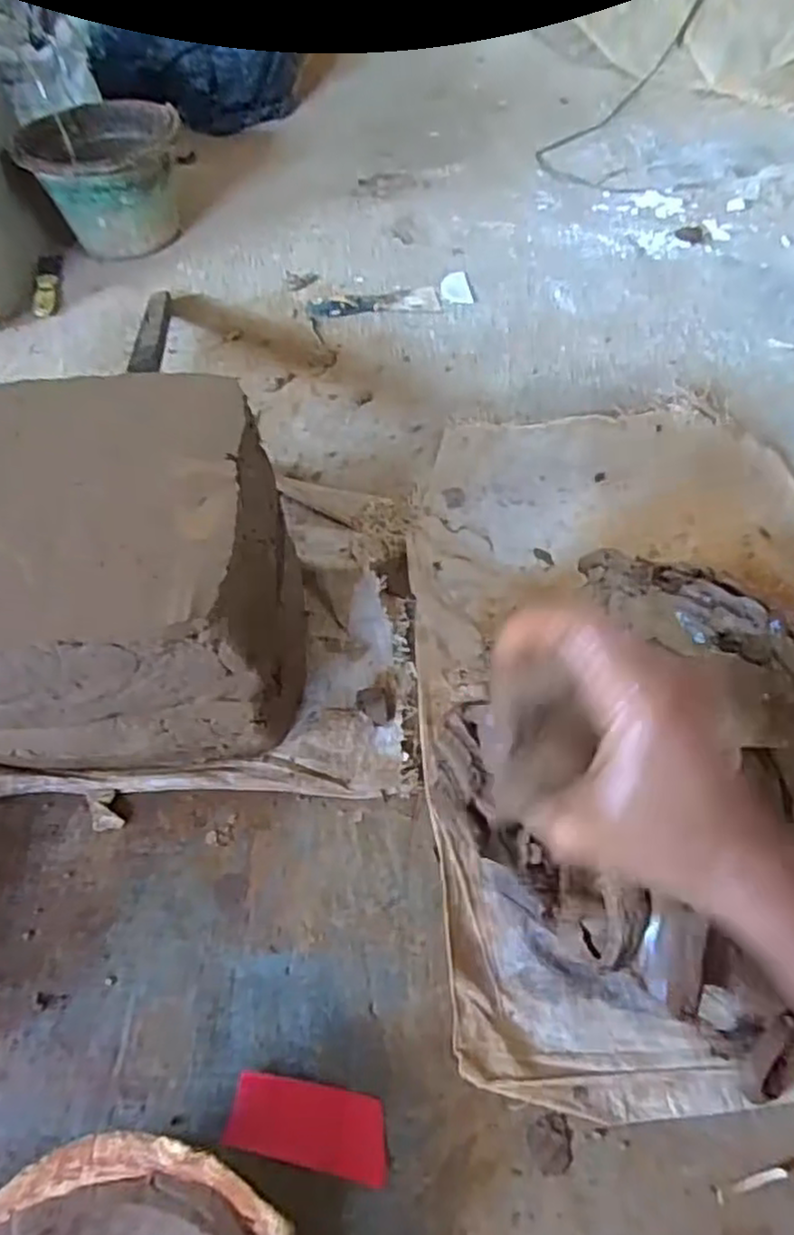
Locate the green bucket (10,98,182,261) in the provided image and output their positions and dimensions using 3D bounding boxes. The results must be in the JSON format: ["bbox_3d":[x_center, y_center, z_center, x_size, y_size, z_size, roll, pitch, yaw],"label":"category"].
[{"bbox_3d":[-0.458,-0.697,1.155,0.215,0.177,0.225,-2,55,2],"label":"green bucket"}]

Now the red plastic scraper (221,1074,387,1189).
[{"bbox_3d":[-0.058,0.344,0.484,0.108,0.004,0.047,11,52,6],"label":"red plastic scraper"}]

